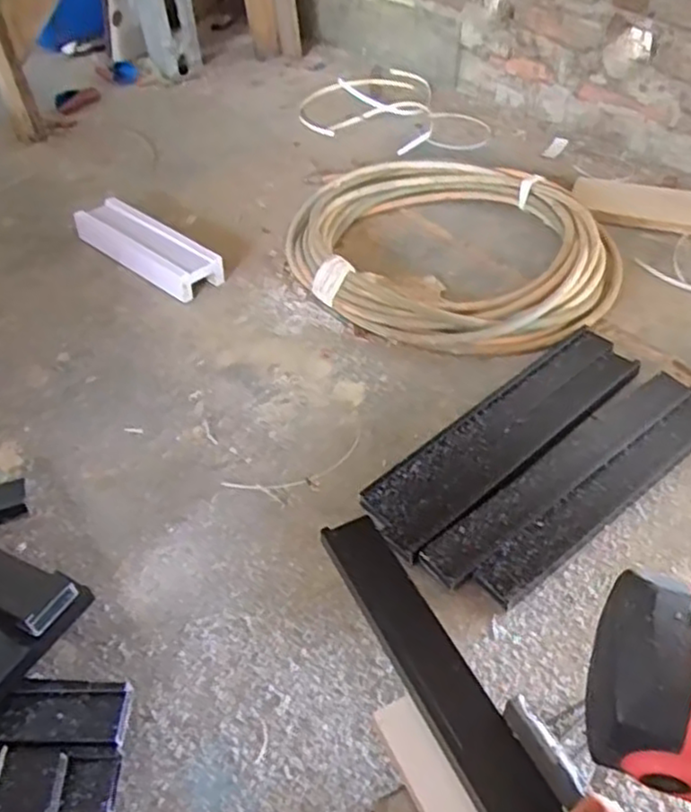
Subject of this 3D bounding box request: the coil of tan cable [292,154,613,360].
[{"bbox_3d":[0.170,-0.255,1.057,0.461,0.054,0.461,-2,47,3],"label":"coil of tan cable"}]

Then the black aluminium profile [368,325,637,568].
[{"bbox_3d":[0.183,0.027,0.803,0.395,0.019,0.095,-34,53,-25],"label":"black aluminium profile"}]

